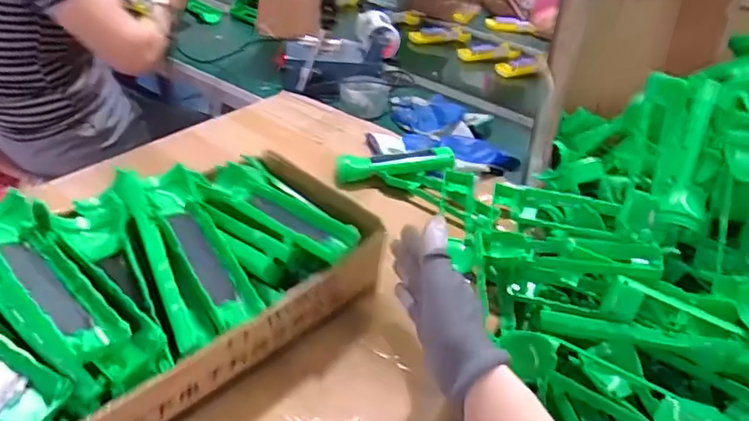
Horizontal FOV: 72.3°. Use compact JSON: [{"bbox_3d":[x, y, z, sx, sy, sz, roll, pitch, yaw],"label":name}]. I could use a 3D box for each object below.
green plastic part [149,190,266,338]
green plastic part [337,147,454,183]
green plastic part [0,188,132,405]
[{"bbox_3d":[-0.145,0.036,0.426,0.052,0.024,0.135,-21,70,-37],"label":"green plastic part"},{"bbox_3d":[0.028,-0.063,0.706,0.157,0.037,0.050,0,32,-11],"label":"green plastic part"},{"bbox_3d":[-0.232,0.054,0.354,0.169,0.031,0.061,43,42,14],"label":"green plastic part"}]

